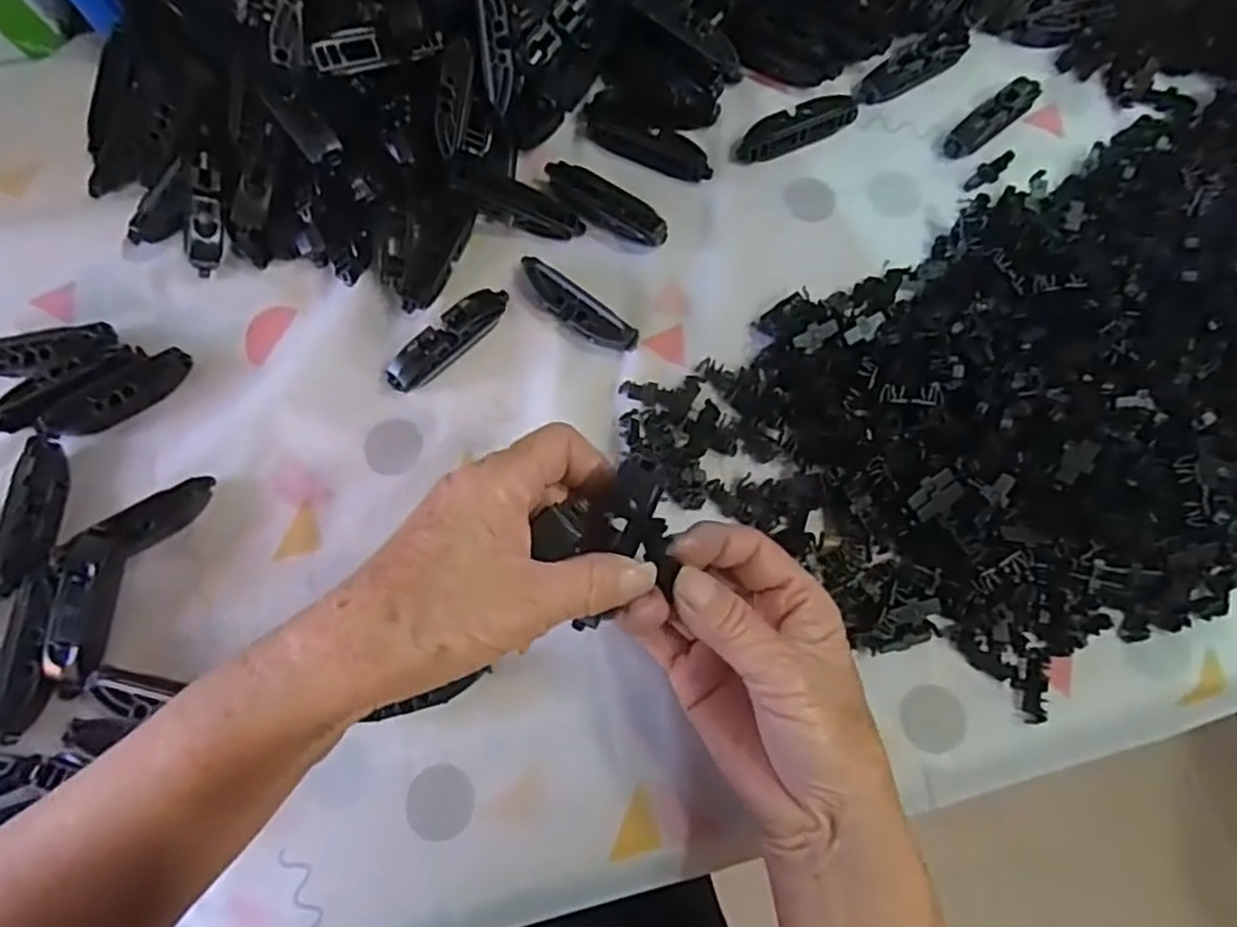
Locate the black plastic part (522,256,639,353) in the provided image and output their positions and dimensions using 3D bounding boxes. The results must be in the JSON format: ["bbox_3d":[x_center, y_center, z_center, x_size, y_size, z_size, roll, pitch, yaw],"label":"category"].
[{"bbox_3d":[-0.025,-0.088,0.406,0.079,0.016,0.017,38,78,9],"label":"black plastic part"}]

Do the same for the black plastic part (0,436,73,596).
[{"bbox_3d":[-0.301,0.025,0.365,0.021,0.012,0.077,0,75,-1],"label":"black plastic part"}]

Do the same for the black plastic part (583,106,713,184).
[{"bbox_3d":[0.017,-0.197,0.441,0.088,0.010,0.021,24,76,6],"label":"black plastic part"}]

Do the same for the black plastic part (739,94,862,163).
[{"bbox_3d":[0.111,-0.209,0.443,0.082,0.011,0.020,-24,76,-7],"label":"black plastic part"}]

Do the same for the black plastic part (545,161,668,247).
[{"bbox_3d":[-0.008,-0.154,0.428,0.082,0.012,0.024,32,77,8],"label":"black plastic part"}]

